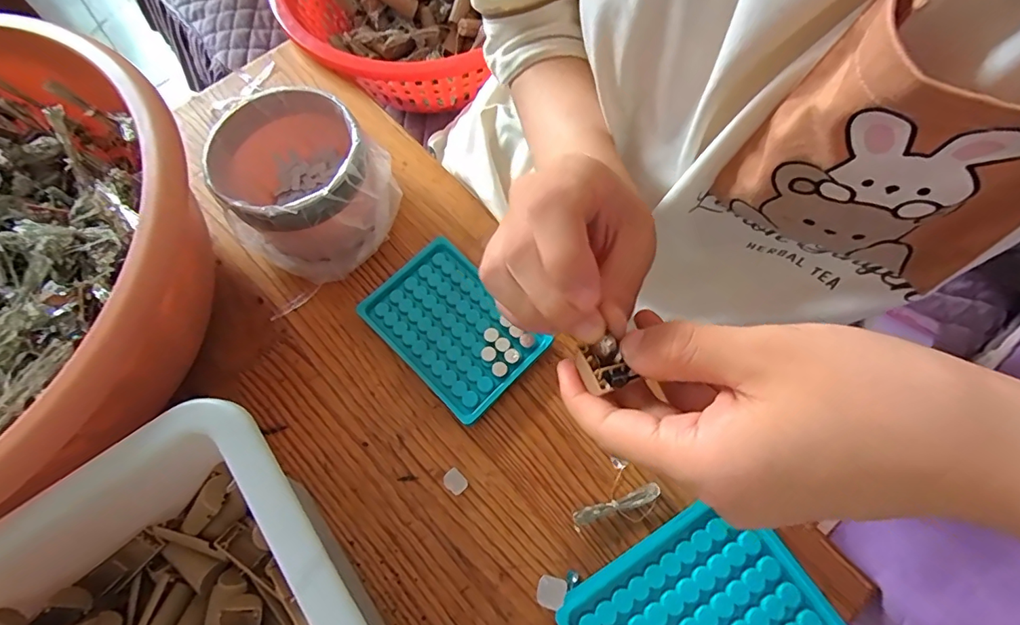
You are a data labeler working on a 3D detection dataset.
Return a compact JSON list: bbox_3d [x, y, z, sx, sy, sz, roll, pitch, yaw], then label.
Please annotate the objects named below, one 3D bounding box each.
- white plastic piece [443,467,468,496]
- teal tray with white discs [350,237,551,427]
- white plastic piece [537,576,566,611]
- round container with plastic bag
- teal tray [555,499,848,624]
[{"bbox_3d":[-0.039,0.122,0.340,0.017,0.006,0.014,41,76,17],"label":"white plastic piece"},{"bbox_3d":[-0.045,0.011,0.377,0.132,0.017,0.093,42,76,17],"label":"teal tray with white discs"},{"bbox_3d":[0.027,0.185,0.313,0.018,0.005,0.018,14,70,9],"label":"white plastic piece"},{"bbox_3d":[-0.165,-0.099,0.385,0.124,0.087,0.119,-1,68,3],"label":"round container with plastic bag"},{"bbox_3d":[0.106,0.182,0.285,0.131,0.054,0.094,-32,70,-9],"label":"teal tray"}]

